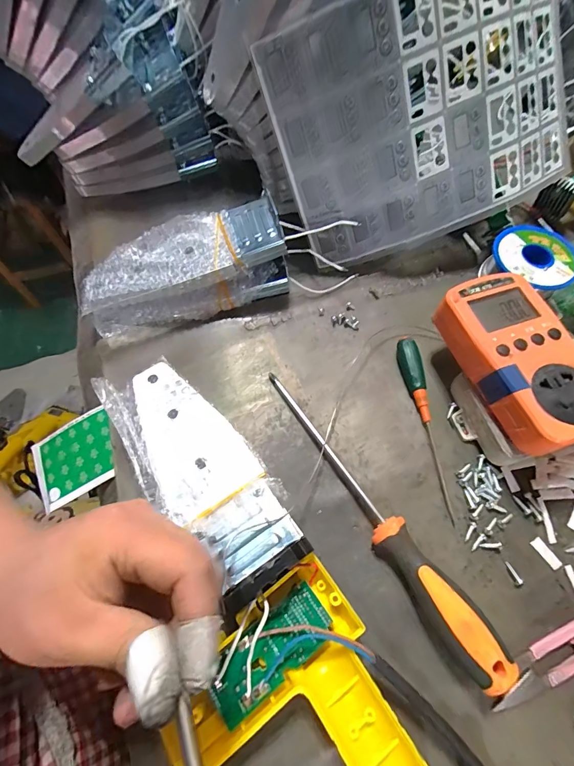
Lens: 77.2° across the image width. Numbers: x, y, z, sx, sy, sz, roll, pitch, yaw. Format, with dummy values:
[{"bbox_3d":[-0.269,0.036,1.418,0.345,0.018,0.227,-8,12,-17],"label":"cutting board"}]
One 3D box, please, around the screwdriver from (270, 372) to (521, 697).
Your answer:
[{"bbox_3d":[0.052,0.080,0.249,0.023,0.029,0.240,-32,69,-14],"label":"screwdriver"}]

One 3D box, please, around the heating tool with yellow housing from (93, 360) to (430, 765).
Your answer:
[{"bbox_3d":[-0.036,0.120,0.215,0.106,0.040,0.325,-32,70,-13],"label":"heating tool with yellow housing"}]

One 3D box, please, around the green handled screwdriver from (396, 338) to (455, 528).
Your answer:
[{"bbox_3d":[0.106,0.030,0.280,0.017,0.016,0.142,-3,65,-1],"label":"green handled screwdriver"}]

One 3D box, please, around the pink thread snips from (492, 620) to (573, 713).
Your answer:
[{"bbox_3d":[0.169,0.166,0.220,0.103,0.007,0.023,-22,67,-9],"label":"pink thread snips"}]

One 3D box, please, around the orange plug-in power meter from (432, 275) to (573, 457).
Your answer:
[{"bbox_3d":[0.163,-0.017,0.252,0.064,0.026,0.124,-20,66,-9],"label":"orange plug-in power meter"}]

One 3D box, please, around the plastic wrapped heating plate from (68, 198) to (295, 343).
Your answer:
[{"bbox_3d":[-0.093,-0.097,0.316,0.177,0.060,0.071,-18,66,-7],"label":"plastic wrapped heating plate"}]

